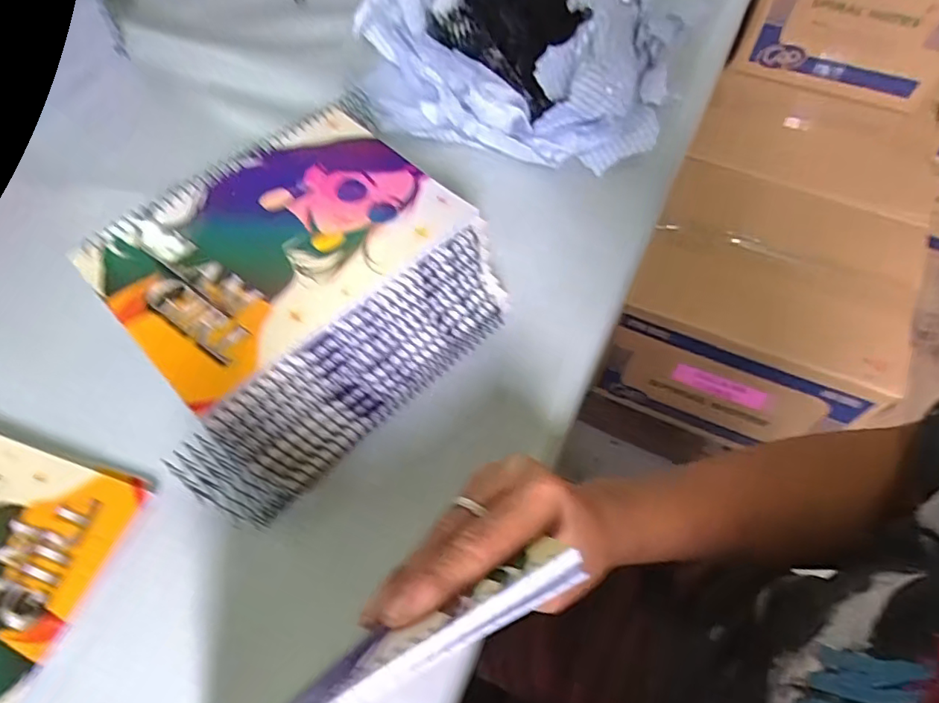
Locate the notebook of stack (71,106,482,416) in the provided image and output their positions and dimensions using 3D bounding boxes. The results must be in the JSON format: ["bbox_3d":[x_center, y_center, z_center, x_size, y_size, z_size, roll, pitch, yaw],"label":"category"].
[{"bbox_3d":[-0.114,-0.070,0.350,0.194,0.007,0.147,-37,65,-19],"label":"notebook of stack"}]

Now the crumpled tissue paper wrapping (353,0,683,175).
[{"bbox_3d":[0.027,-0.308,0.536,0.260,0.100,0.320,-12,61,-7],"label":"crumpled tissue paper wrapping"}]

